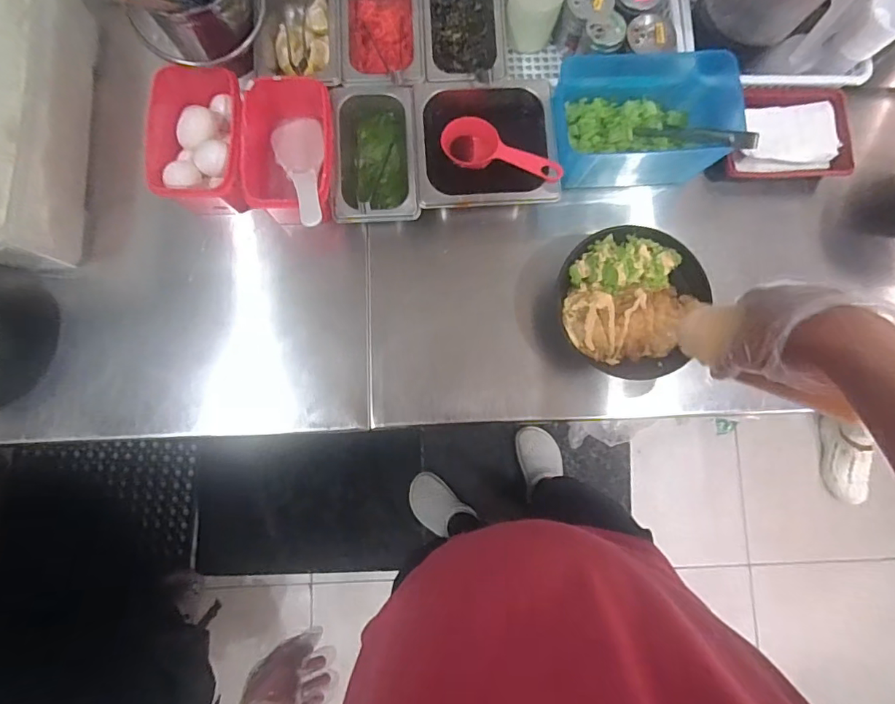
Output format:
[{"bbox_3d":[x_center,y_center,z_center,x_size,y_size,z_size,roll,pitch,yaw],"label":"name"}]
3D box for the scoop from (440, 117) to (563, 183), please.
[{"bbox_3d":[0.069,-0.247,0.638,0.155,0.045,0.062,23,82,14],"label":"scoop"}]

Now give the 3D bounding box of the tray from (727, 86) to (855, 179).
[{"bbox_3d":[0.456,-0.298,0.689,0.160,0.050,0.122,2,83,-2],"label":"tray"}]

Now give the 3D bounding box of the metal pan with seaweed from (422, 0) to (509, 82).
[{"bbox_3d":[0.021,-0.418,0.662,0.104,0.076,0.188,-3,83,-3],"label":"metal pan with seaweed"}]

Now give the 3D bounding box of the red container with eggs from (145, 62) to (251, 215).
[{"bbox_3d":[-0.301,-0.258,0.634,0.114,0.086,0.171,-3,83,-3],"label":"red container with eggs"}]

